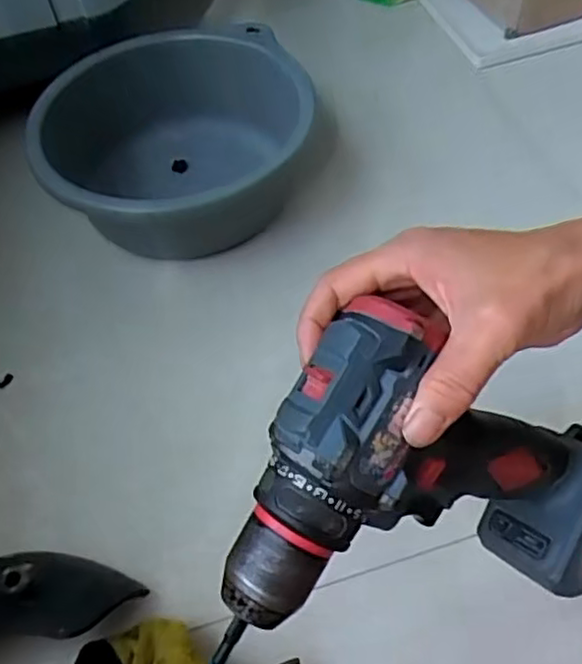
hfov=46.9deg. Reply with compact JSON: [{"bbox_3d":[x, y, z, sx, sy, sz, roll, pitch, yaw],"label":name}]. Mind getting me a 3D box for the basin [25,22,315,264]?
[{"bbox_3d":[-0.100,-0.173,0.675,0.272,0.132,0.248,-2,54,3],"label":"basin"}]

